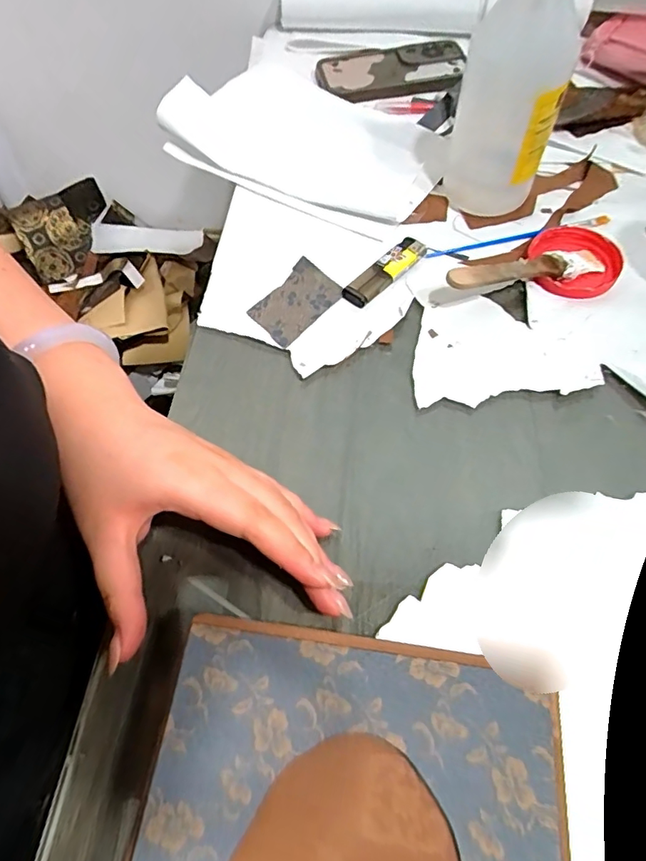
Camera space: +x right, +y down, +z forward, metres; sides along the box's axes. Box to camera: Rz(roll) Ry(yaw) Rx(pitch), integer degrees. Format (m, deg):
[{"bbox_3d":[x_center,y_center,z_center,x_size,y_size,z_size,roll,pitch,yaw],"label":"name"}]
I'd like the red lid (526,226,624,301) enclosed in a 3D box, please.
[{"bbox_3d":[0.199,-0.134,0.404,0.068,0.014,0.071,-1,58,1],"label":"red lid"}]

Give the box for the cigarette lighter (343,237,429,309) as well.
[{"bbox_3d":[0.050,-0.127,0.407,0.022,0.011,0.080,38,66,21],"label":"cigarette lighter"}]

